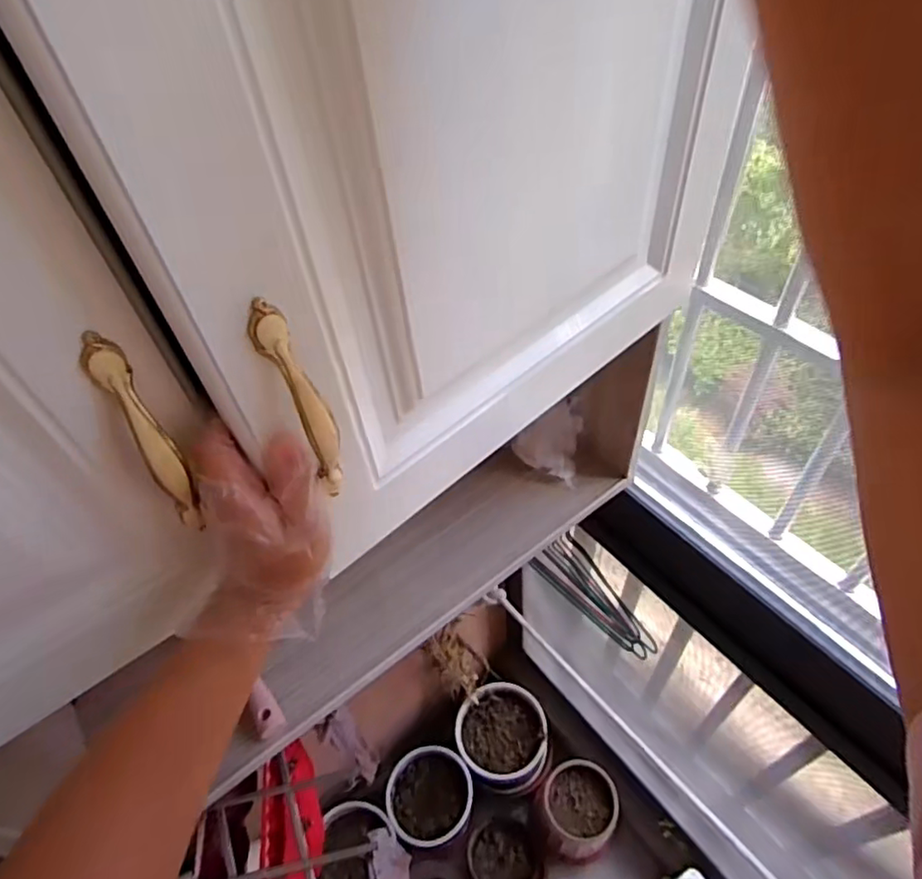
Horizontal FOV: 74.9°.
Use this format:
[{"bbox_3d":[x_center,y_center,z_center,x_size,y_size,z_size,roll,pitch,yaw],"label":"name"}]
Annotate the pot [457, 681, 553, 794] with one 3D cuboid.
[{"bbox_3d":[0.118,0.840,1.684,0.235,0.184,0.244,-3,50,4],"label":"pot"}]

